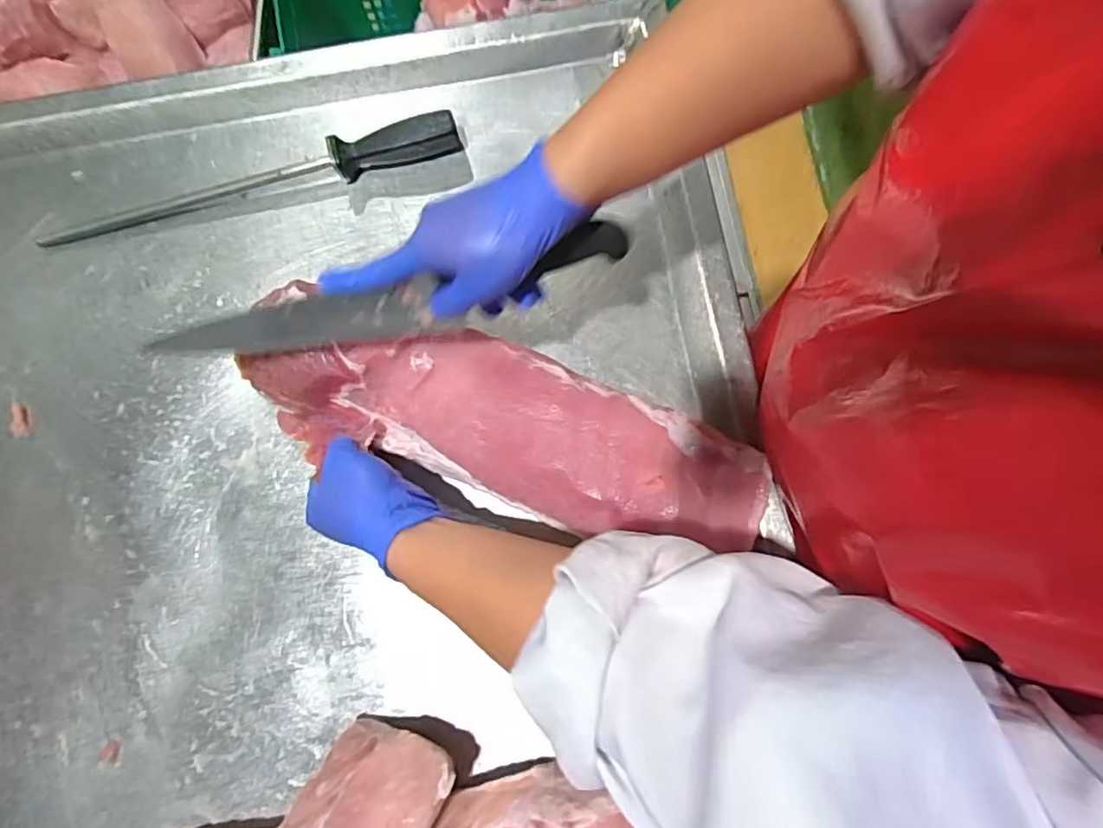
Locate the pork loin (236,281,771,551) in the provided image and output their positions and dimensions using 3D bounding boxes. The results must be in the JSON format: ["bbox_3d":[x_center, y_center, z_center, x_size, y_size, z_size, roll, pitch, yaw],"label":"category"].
[{"bbox_3d":[-0.040,0.008,0.499,0.422,0.069,0.124,15,78,6],"label":"pork loin"}]

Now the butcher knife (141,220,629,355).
[{"bbox_3d":[-0.116,-0.076,0.440,0.340,0.040,0.032,-13,77,7],"label":"butcher knife"}]

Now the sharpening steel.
[{"bbox_3d":[-0.286,-0.218,0.577,0.404,0.032,0.027,-16,78,-2],"label":"sharpening steel"}]

